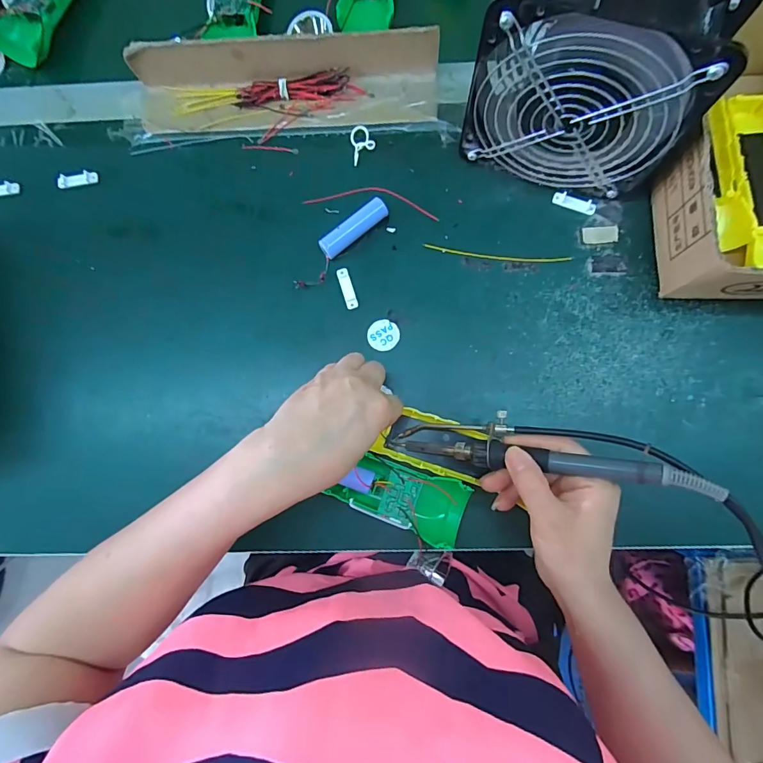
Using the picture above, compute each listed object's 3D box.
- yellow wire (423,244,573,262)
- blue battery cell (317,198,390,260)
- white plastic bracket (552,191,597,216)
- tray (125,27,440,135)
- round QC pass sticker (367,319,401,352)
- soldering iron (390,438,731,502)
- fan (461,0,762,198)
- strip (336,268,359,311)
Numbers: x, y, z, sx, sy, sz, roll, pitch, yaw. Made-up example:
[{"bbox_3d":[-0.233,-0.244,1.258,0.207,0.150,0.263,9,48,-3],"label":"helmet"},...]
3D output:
[{"bbox_3d":[0.101,-0.110,0.375,0.125,0.005,0.007,6,84,4],"label":"yellow wire"},{"bbox_3d":[-0.024,-0.133,0.377,0.065,0.015,0.020,-40,83,-2],"label":"blue battery cell"},{"bbox_3d":[0.170,-0.157,0.377,0.037,0.004,0.011,23,85,6],"label":"white plastic bracket"},{"bbox_3d":[-0.091,-0.269,0.386,0.281,0.036,0.071,-2,84,3],"label":"tray"},{"bbox_3d":[0.002,-0.041,0.374,0.028,0.004,0.027,0,84,3],"label":"round QC pass sticker"},{"bbox_3d":[0.104,0.054,0.297,0.208,0.017,0.018,3,83,30],"label":"soldering iron"},{"bbox_3d":[0.148,-0.209,0.312,0.157,0.147,0.062,18,85,5],"label":"fan"},{"bbox_3d":[-0.030,-0.082,0.379,0.010,0.004,0.038,-17,83,1],"label":"strip"}]

